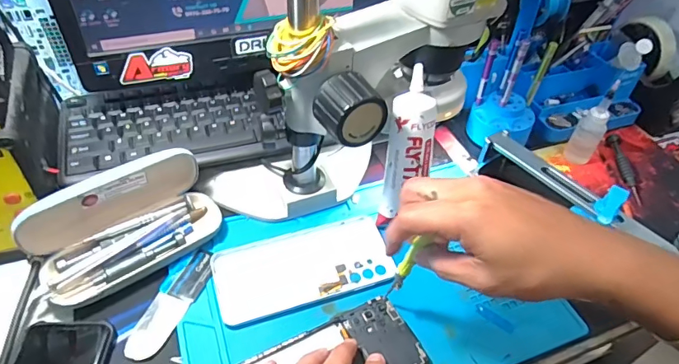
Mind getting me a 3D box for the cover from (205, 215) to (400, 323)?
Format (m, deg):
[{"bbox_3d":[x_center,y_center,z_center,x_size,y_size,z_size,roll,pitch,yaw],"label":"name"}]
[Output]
[{"bbox_3d":[-0.034,0.080,0.441,0.164,0.010,0.075,-12,48,-16],"label":"cover"}]

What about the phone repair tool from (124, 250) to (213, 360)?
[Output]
[{"bbox_3d":[-0.147,0.105,0.408,0.032,0.006,0.107,18,47,13],"label":"phone repair tool"}]

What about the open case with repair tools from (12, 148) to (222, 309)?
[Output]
[{"bbox_3d":[-0.194,0.036,0.419,0.162,0.070,0.078,-34,57,-31],"label":"open case with repair tools"}]

